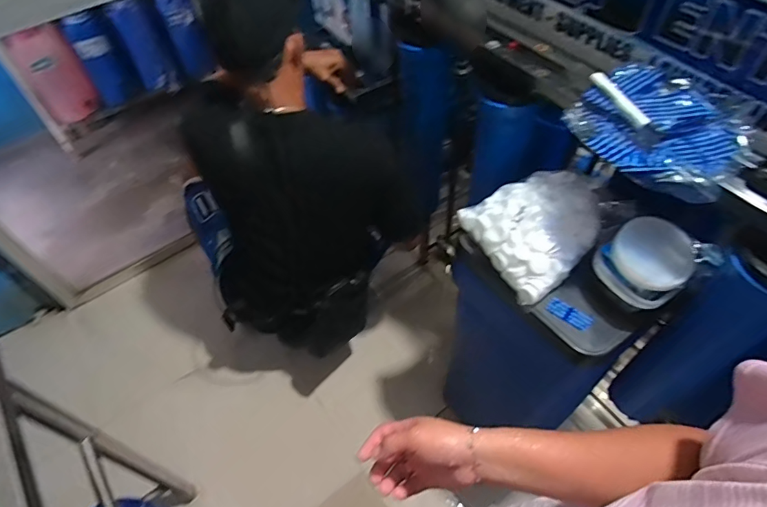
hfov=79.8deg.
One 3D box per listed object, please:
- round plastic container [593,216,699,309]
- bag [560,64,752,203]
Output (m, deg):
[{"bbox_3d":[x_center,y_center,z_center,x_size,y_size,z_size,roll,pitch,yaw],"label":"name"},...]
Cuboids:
[{"bbox_3d":[0.405,0.013,0.706,0.131,0.054,0.131,-1,71,2],"label":"round plastic container"},{"bbox_3d":[0.369,-0.168,0.616,0.176,0.043,0.220,-34,59,-21],"label":"bag"}]

